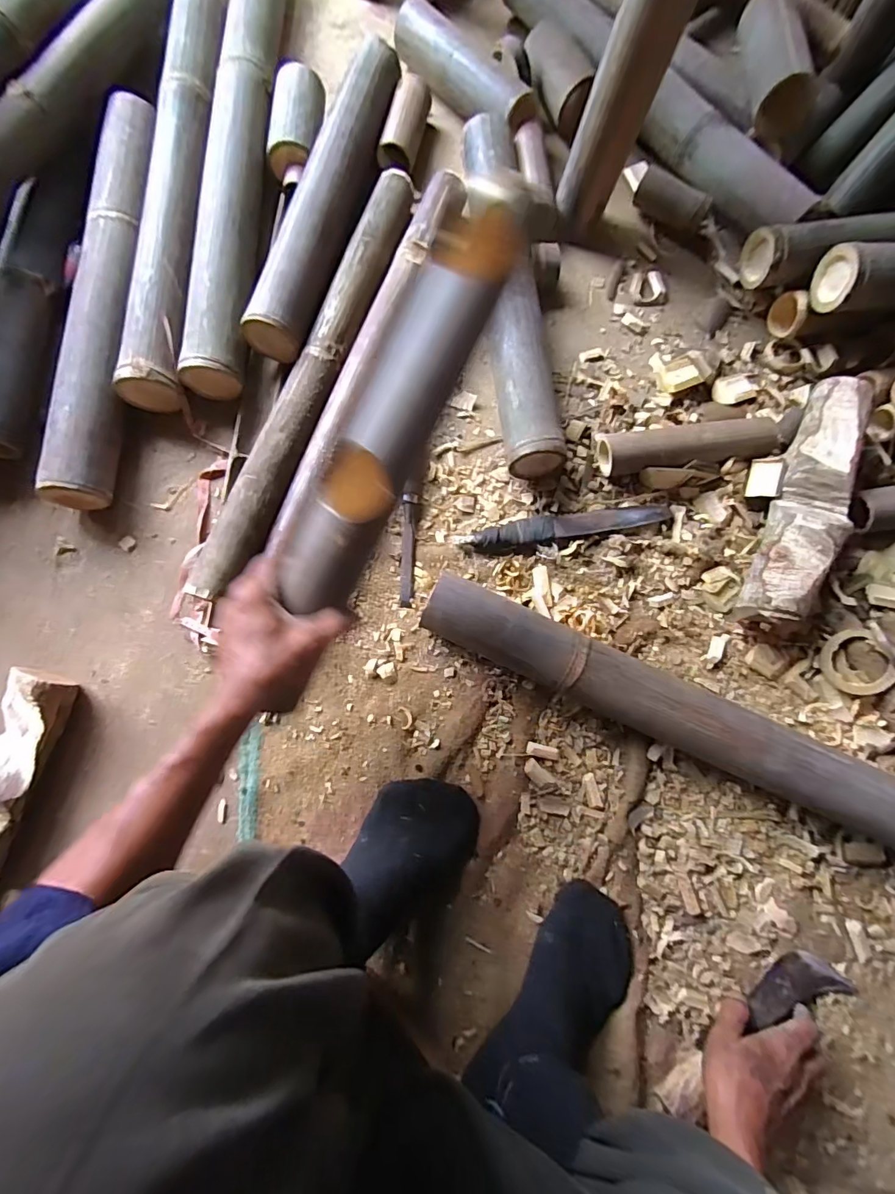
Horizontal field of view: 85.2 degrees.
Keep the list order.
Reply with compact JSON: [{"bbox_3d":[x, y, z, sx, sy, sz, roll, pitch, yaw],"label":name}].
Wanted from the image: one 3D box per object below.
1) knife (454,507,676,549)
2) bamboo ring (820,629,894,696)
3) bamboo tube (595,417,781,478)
[{"bbox_3d":[0.154,-0.093,0.637,0.280,0.018,0.034,-7,79,-1],"label":"knife"},{"bbox_3d":[0.483,0.080,0.576,0.065,0.013,0.075,-32,74,34],"label":"bamboo ring"},{"bbox_3d":[0.314,-0.201,0.643,0.219,0.052,0.059,-7,79,-1],"label":"bamboo tube"}]

